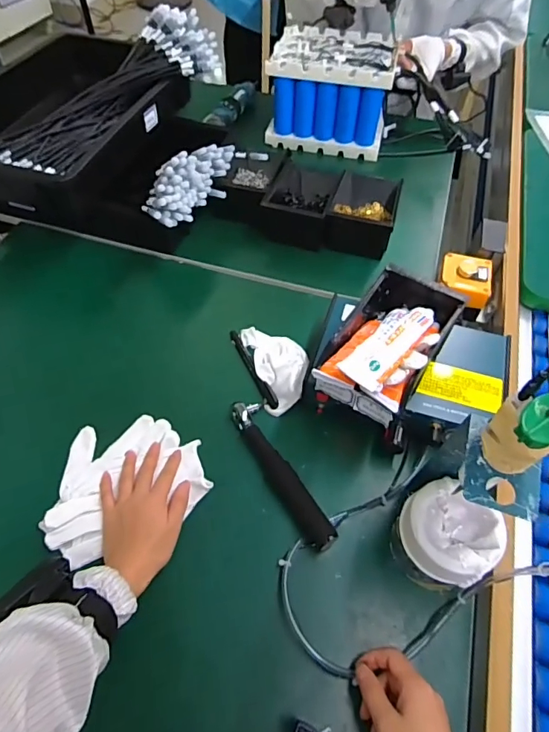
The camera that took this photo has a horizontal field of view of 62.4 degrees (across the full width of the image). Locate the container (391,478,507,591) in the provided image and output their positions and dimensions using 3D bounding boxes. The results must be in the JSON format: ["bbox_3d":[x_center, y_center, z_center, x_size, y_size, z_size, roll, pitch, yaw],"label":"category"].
[{"bbox_3d":[0.165,0.170,0.451,0.085,0.100,0.087,1,55,-1],"label":"container"}]

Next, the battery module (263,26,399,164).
[{"bbox_3d":[0.116,-0.551,0.916,0.224,0.153,0.172,12,56,7],"label":"battery module"}]

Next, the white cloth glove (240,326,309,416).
[{"bbox_3d":[0.008,-0.008,0.615,0.073,0.030,0.140,-14,57,-11],"label":"white cloth glove"}]

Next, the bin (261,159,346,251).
[{"bbox_3d":[0.053,-0.288,0.782,0.106,0.078,0.171,14,56,8],"label":"bin"}]

